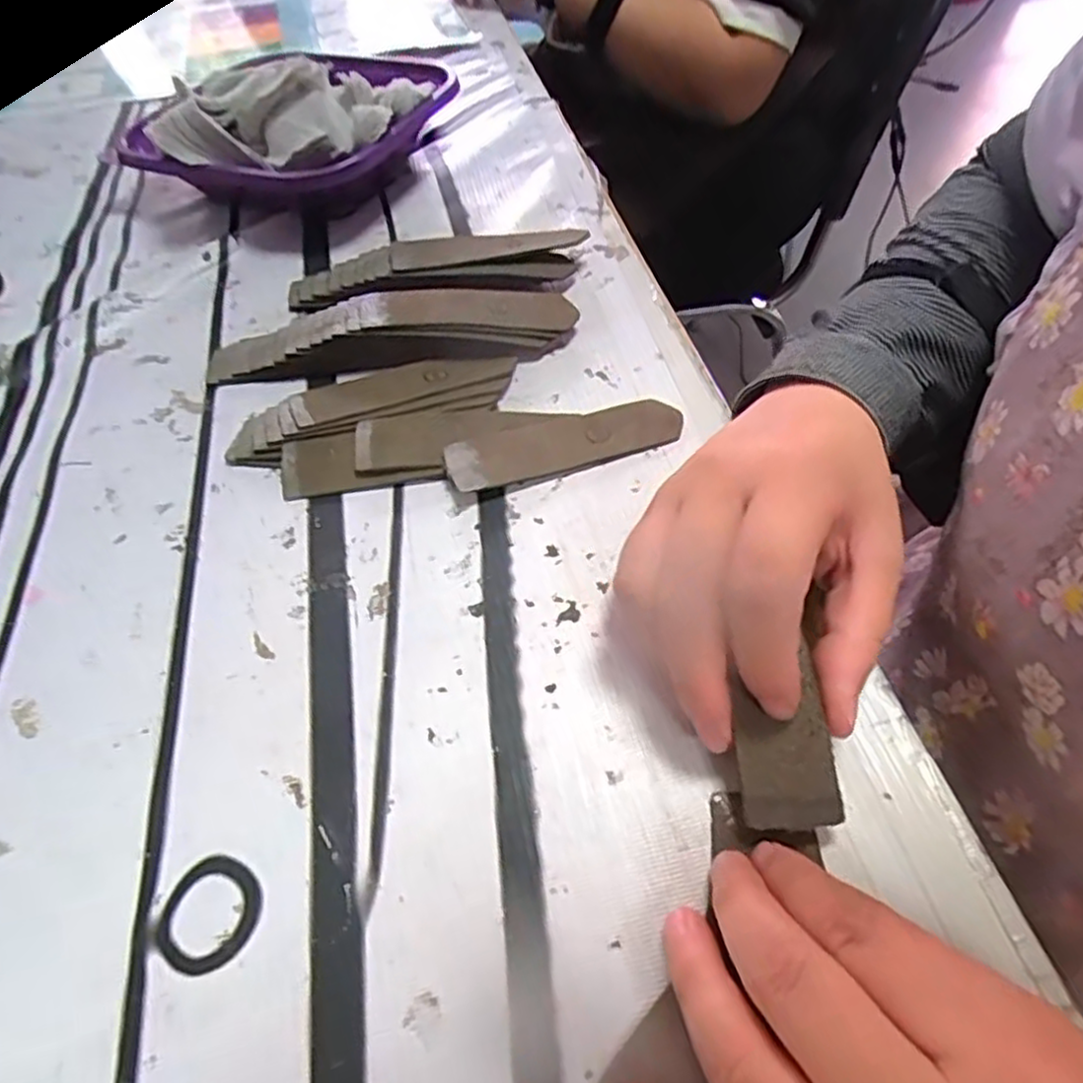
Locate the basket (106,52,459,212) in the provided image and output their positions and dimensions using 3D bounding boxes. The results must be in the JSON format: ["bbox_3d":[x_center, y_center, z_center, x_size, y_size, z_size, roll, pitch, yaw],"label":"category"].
[{"bbox_3d":[-0.156,-0.264,0.458,0.166,0.068,0.141,22,55,18],"label":"basket"}]

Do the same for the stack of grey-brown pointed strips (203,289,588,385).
[{"bbox_3d":[-0.075,-0.107,0.360,0.179,0.026,0.032,-6,51,-3],"label":"stack of grey-brown pointed strips"}]

